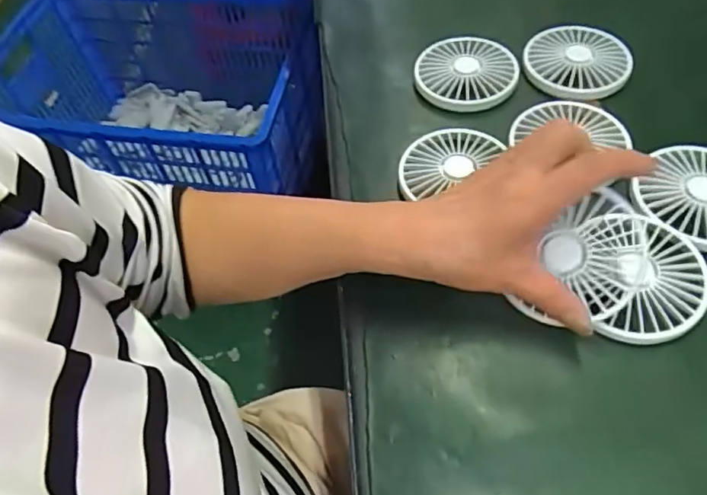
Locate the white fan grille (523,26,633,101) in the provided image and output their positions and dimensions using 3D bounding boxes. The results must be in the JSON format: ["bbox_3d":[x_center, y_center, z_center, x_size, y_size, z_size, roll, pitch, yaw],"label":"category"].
[{"bbox_3d":[0.195,-0.165,0.468,0.086,0.010,0.085,-2,56,3],"label":"white fan grille"}]

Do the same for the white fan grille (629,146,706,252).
[{"bbox_3d":[0.245,-0.038,0.380,0.085,0.014,0.087,-2,56,3],"label":"white fan grille"}]

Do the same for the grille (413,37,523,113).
[{"bbox_3d":[0.100,-0.156,0.472,0.080,0.009,0.084,35,65,24],"label":"grille"}]

